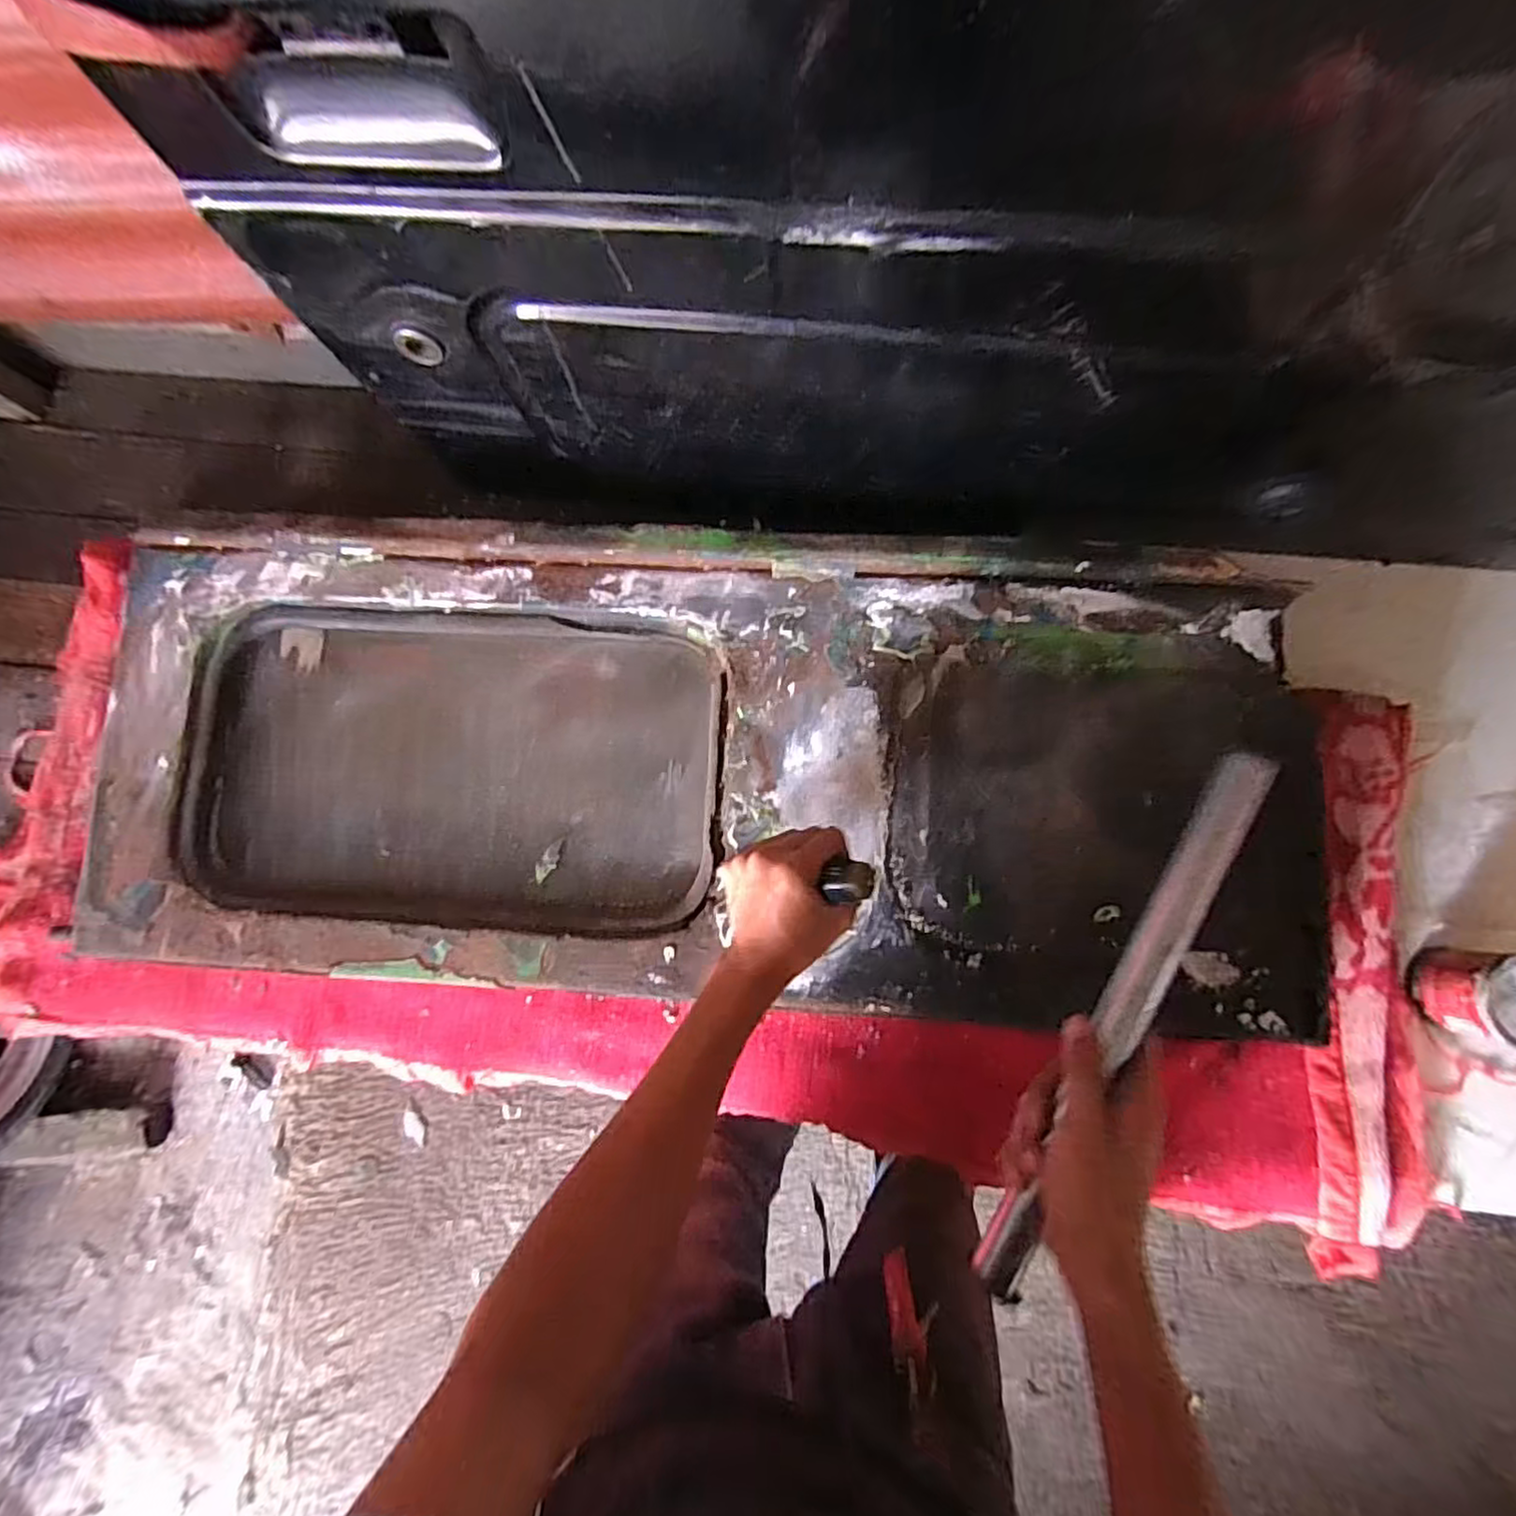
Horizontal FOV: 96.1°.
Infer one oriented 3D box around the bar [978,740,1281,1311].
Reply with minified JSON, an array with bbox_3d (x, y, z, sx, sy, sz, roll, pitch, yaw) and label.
[{"bbox_3d":[0.205,0.148,0.386,0.021,0.017,0.330,27,89,4],"label":"bar"}]

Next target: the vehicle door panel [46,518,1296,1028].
[{"bbox_3d":[-0.051,0.002,0.559,0.946,0.046,0.362,2,84,3],"label":"vehicle door panel"}]

